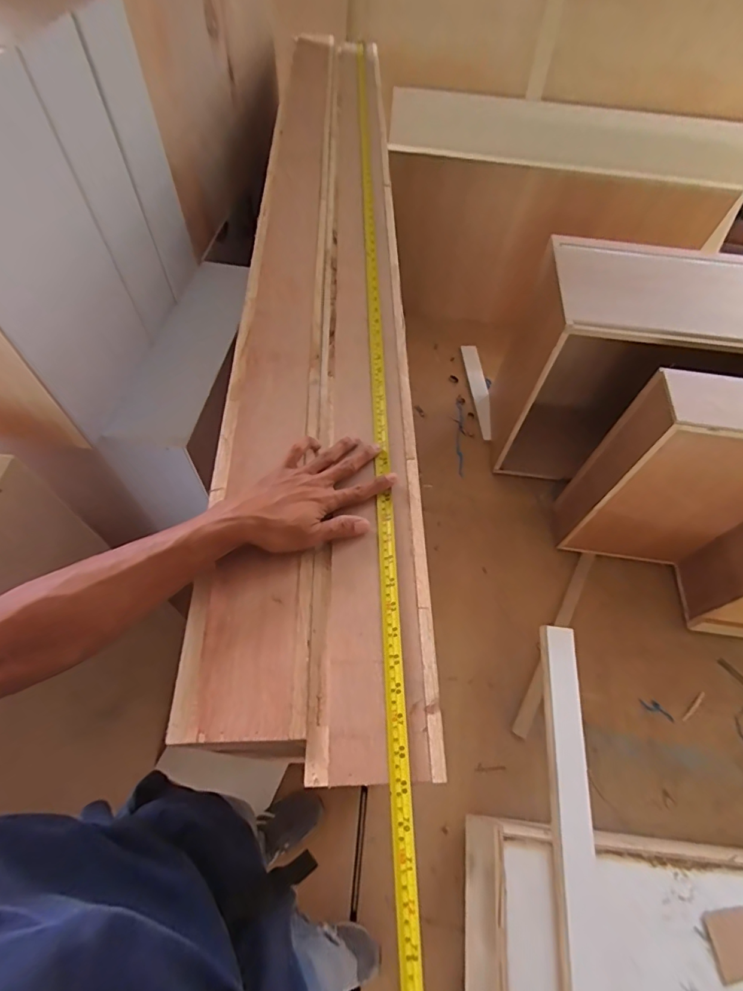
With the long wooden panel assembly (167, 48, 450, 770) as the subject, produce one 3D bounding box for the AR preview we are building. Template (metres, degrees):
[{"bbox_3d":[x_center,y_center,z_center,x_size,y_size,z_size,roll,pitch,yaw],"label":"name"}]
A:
[{"bbox_3d":[-0.084,-0.376,0.735,0.246,0.034,1.442,-3,61,0],"label":"long wooden panel assembly"}]

